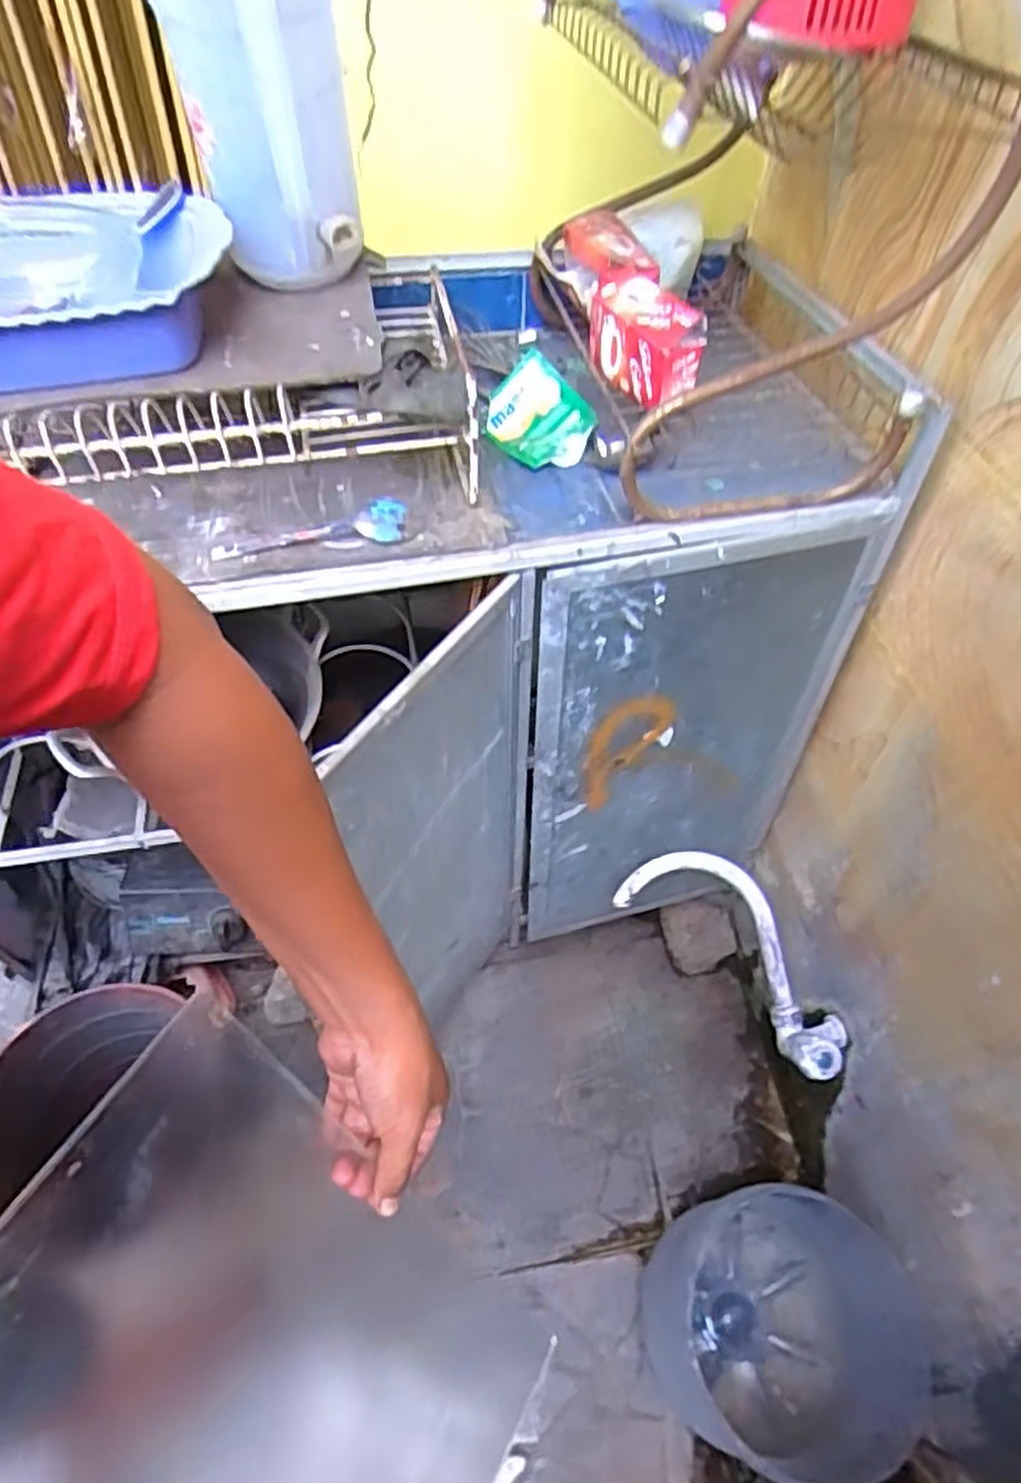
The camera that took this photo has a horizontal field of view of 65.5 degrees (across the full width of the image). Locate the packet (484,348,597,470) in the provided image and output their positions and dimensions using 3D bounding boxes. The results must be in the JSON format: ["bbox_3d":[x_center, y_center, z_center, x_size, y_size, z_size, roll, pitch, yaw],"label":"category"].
[{"bbox_3d":[0.026,-0.313,0.765,0.084,0.030,0.122,-36,69,15],"label":"packet"}]

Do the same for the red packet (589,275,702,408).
[{"bbox_3d":[0.116,-0.346,0.689,0.047,0.075,0.129,-23,54,-21],"label":"red packet"}]

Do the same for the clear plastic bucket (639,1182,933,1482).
[{"bbox_3d":[0.305,0.659,0.897,0.253,0.242,0.249,1,49,-2],"label":"clear plastic bucket"}]

